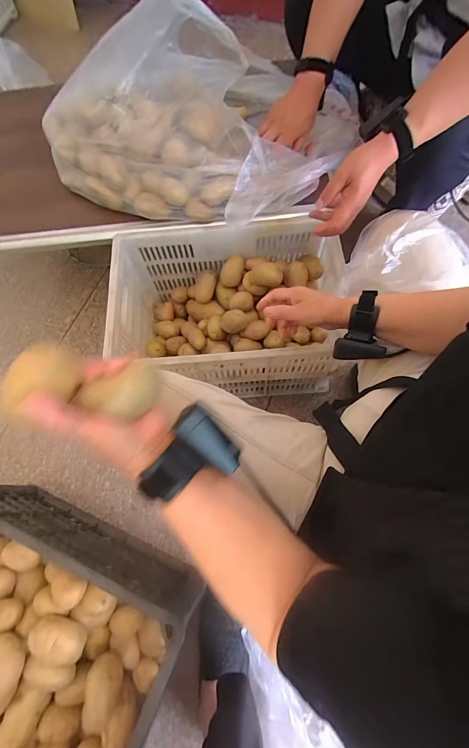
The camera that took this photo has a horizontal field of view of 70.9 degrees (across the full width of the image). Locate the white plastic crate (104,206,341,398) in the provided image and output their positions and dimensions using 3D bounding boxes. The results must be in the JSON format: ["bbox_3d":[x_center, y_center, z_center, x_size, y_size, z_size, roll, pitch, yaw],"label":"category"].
[{"bbox_3d":[-0.016,-0.133,0.760,0.458,0.249,0.337,-7,69,0],"label":"white plastic crate"}]

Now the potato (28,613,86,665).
[{"bbox_3d":[-0.245,0.368,0.455,0.069,0.040,0.051,8,70,6],"label":"potato"}]

